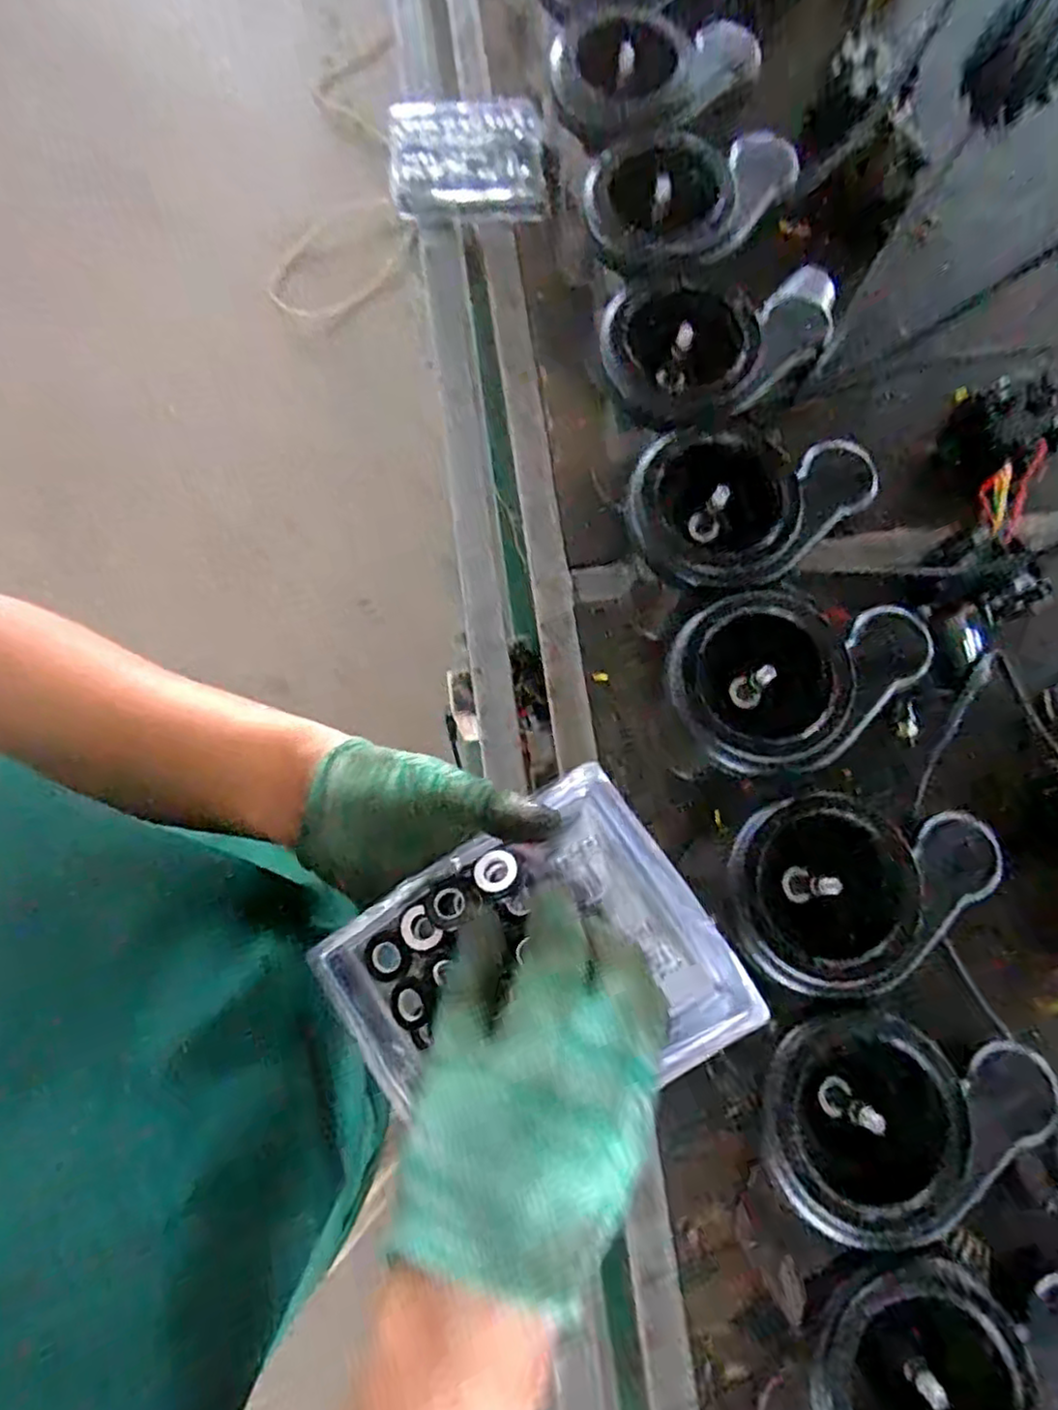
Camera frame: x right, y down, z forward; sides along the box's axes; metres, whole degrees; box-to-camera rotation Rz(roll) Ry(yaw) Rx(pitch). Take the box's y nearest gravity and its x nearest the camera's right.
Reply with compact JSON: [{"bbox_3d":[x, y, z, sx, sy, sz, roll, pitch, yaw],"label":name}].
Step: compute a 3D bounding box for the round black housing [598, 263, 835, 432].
[{"bbox_3d":[0.141,-0.267,0.529,0.161,0.058,0.120,-22,77,-4],"label":"round black housing"}]

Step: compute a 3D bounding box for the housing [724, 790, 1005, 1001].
[{"bbox_3d":[0.204,0.110,0.440,0.161,0.056,0.113,-19,77,-4],"label":"housing"}]

